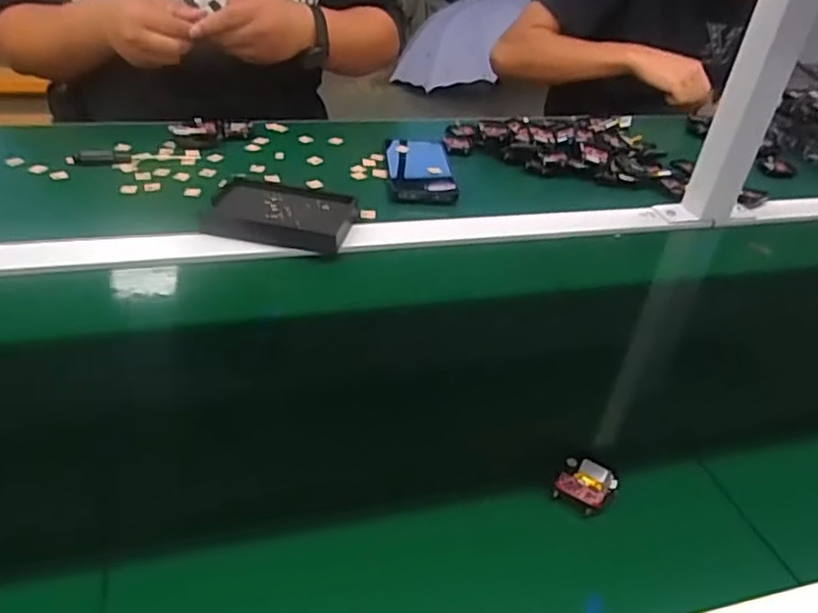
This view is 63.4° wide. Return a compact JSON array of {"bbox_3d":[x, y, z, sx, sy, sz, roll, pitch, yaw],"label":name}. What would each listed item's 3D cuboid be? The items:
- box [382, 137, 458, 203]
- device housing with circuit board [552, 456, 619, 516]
[{"bbox_3d":[0.013,-0.160,0.779,0.073,0.023,0.131,0,37,-8],"label":"box"},{"bbox_3d":[0.115,0.114,0.431,0.034,0.011,0.045,26,41,24],"label":"device housing with circuit board"}]

